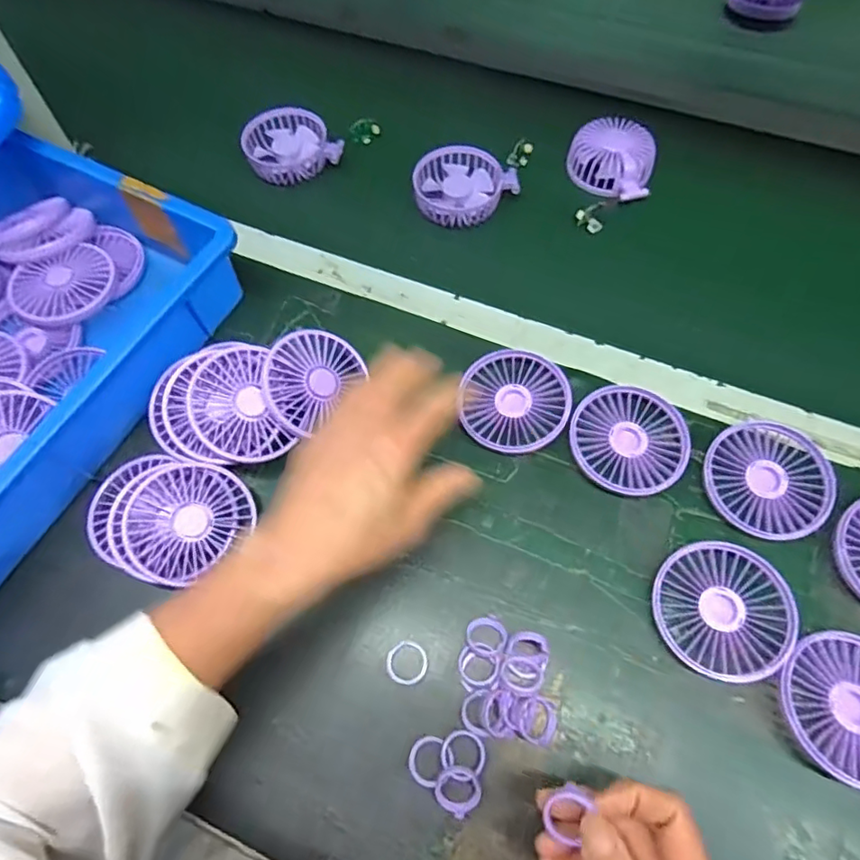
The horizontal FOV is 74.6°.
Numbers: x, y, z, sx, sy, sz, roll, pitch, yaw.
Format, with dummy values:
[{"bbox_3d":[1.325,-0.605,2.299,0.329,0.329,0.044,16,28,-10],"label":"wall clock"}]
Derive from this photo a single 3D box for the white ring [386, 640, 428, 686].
[{"bbox_3d":[-0.015,0.157,0.380,0.027,0.004,0.027,-1,64,1],"label":"white ring"}]

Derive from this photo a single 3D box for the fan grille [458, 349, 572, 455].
[{"bbox_3d":[0.069,-0.023,0.456,0.079,0.021,0.086,5,64,4],"label":"fan grille"}]

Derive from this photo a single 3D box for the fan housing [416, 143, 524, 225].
[{"bbox_3d":[0.037,-0.253,0.581,0.102,0.026,0.087,3,64,3],"label":"fan housing"}]

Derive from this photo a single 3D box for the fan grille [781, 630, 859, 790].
[{"bbox_3d":[0.266,0.174,0.355,0.085,0.013,0.086,12,65,7],"label":"fan grille"}]

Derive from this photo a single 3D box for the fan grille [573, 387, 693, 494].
[{"bbox_3d":[0.153,0.009,0.441,0.085,0.020,0.086,-1,64,1],"label":"fan grille"}]

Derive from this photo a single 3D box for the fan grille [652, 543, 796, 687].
[{"bbox_3d":[0.197,0.121,0.383,0.084,0.020,0.087,-1,64,1],"label":"fan grille"}]

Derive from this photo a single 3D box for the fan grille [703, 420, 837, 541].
[{"bbox_3d":[0.251,0.035,0.421,0.085,0.019,0.089,-1,64,1],"label":"fan grille"}]

